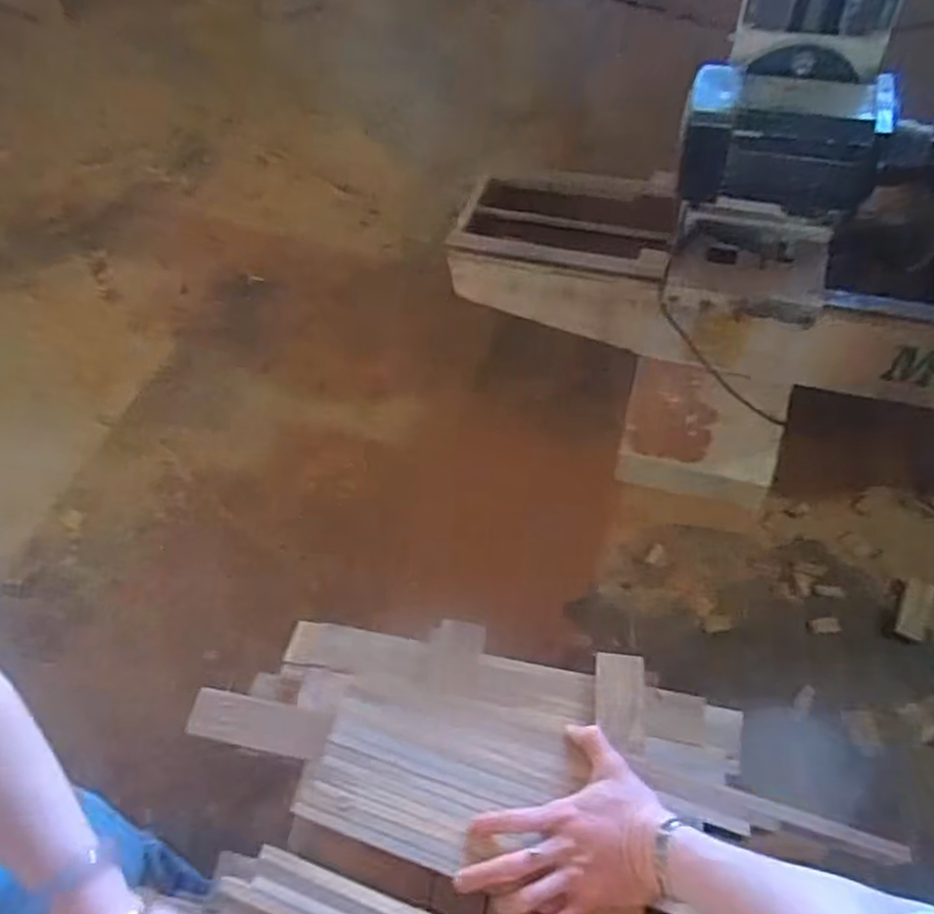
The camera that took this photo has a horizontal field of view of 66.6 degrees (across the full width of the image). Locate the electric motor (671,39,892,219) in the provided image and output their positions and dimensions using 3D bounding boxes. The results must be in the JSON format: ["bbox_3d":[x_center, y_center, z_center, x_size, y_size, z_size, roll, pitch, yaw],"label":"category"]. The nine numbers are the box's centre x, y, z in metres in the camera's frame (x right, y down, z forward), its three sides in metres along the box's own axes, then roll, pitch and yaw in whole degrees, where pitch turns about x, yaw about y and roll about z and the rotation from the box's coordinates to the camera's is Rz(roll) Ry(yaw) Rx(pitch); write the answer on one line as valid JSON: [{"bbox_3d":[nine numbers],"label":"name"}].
[{"bbox_3d":[0.448,-0.460,1.027,0.266,0.157,0.171,11,56,11],"label":"electric motor"}]

